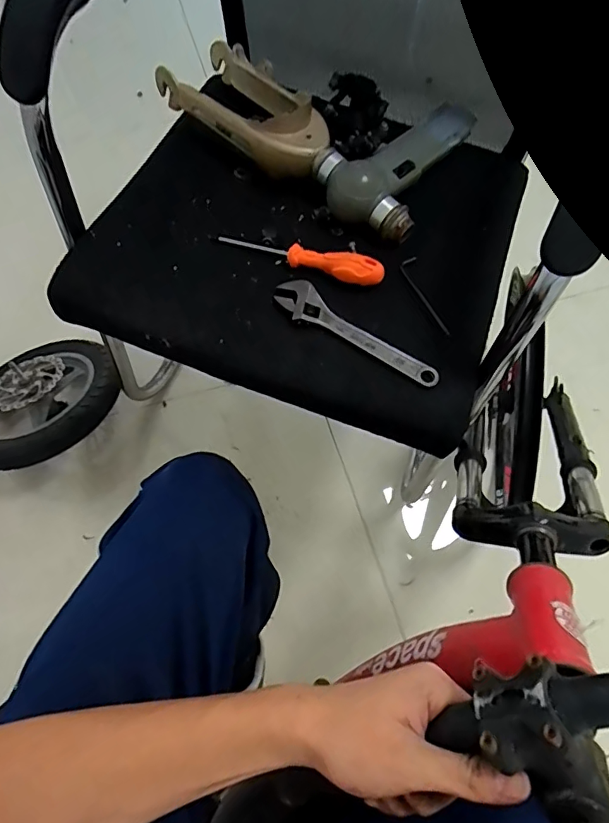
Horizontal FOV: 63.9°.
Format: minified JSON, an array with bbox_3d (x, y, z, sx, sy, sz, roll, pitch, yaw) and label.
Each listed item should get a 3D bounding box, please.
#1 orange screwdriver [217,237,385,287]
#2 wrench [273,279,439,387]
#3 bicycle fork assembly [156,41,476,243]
[{"bbox_3d":[-0.004,-0.173,0.545,0.187,0.029,0.022,15,68,4],"label":"orange screwdriver"},{"bbox_3d":[0.052,-0.079,0.511,0.190,0.015,0.042,37,71,13],"label":"wrench"},{"bbox_3d":[0.008,-0.380,0.616,0.368,0.057,0.237,26,69,9],"label":"bicycle fork assembly"}]

